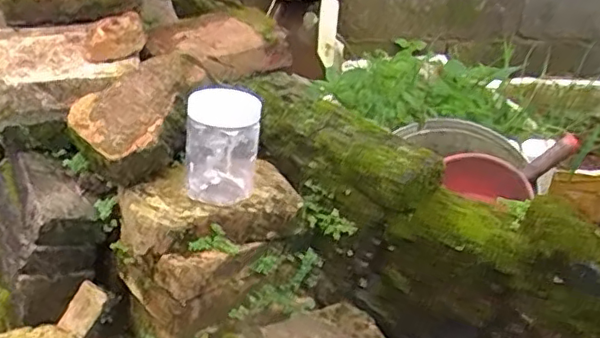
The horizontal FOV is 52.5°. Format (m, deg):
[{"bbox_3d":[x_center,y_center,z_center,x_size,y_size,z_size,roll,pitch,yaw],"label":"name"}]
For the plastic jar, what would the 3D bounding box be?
[{"bbox_3d":[-0.096,-0.030,0.760,0.086,0.125,0.080,3,31,-2],"label":"plastic jar"}]

